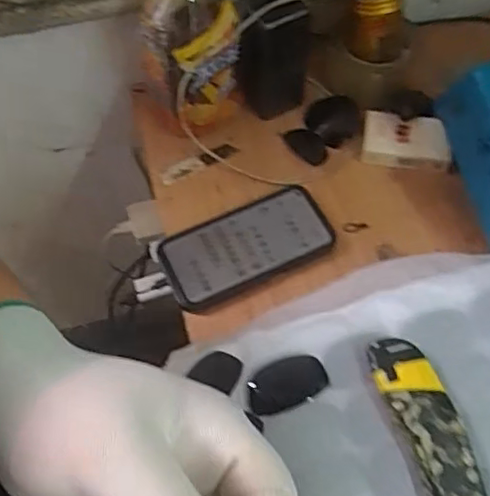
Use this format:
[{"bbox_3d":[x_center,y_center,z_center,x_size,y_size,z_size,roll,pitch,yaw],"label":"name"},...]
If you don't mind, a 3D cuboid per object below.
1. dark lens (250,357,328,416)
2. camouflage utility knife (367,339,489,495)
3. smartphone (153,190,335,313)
[{"bbox_3d":[0.028,0.090,0.398,0.053,0.004,0.032,-16,61,-8],"label":"dark lens"},{"bbox_3d":[0.122,0.130,0.366,0.039,0.019,0.154,-18,61,-9],"label":"camouflage utility knife"},{"bbox_3d":[0.001,-0.002,0.569,0.157,0.017,0.081,-24,62,-11],"label":"smartphone"}]

